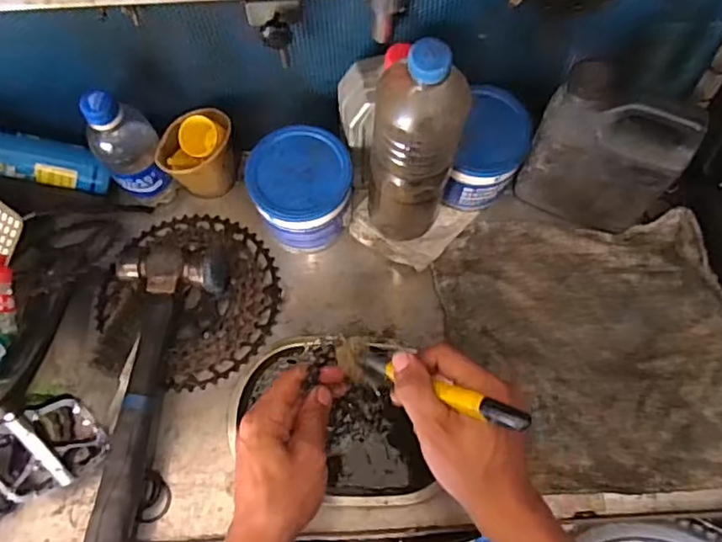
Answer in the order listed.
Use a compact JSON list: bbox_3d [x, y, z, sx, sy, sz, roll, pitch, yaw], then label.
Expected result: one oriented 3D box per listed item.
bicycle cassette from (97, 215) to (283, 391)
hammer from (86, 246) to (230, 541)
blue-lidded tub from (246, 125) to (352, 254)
[{"bbox_3d":[-0.184,0.021,0.632,0.179,0.043,0.192,-1,68,2],"label":"bicycle cassette"},{"bbox_3d":[-0.198,0.130,0.577,0.111,0.045,0.354,-1,68,2],"label":"hammer"},{"bbox_3d":[-0.061,-0.083,0.629,0.097,0.089,0.101,-1,68,2],"label":"blue-lidded tub"}]

